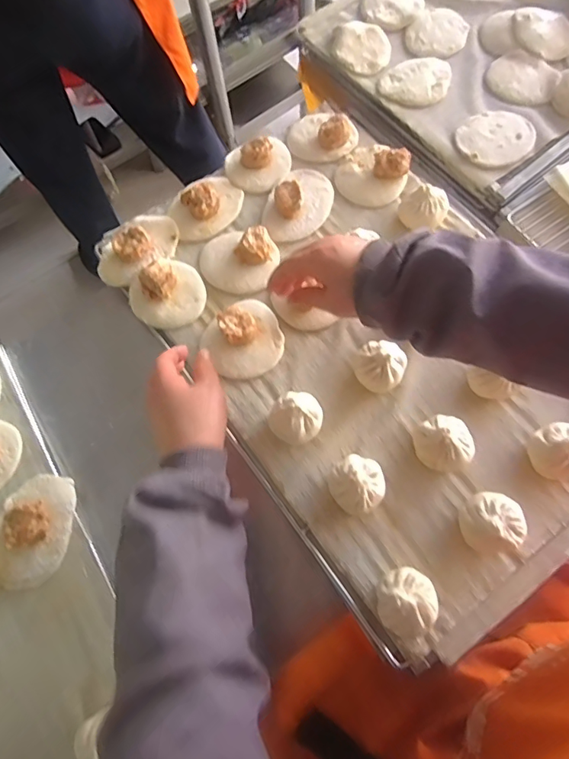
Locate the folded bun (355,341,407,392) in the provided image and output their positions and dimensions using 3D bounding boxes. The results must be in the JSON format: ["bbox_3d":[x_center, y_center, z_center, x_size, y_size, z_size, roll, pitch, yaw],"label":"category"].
[{"bbox_3d":[0.102,-0.011,0.502,0.048,0.048,0.047,-1,70,2],"label":"folded bun"}]

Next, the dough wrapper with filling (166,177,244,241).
[{"bbox_3d":[-0.100,-0.227,0.605,0.096,0.021,0.073,-29,71,-8],"label":"dough wrapper with filling"}]

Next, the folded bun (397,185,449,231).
[{"bbox_3d":[0.169,-0.208,0.573,0.053,0.044,0.038,28,73,12],"label":"folded bun"}]

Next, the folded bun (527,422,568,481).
[{"bbox_3d":[0.272,0.071,0.463,0.046,0.045,0.053,-18,70,-5],"label":"folded bun"}]

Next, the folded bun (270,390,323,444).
[{"bbox_3d":[0.017,0.041,0.489,0.046,0.043,0.048,16,71,8],"label":"folded bun"}]

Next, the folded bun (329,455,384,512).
[{"bbox_3d":[0.072,0.103,0.463,0.052,0.046,0.053,-1,70,2],"label":"folded bun"}]

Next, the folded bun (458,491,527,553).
[{"bbox_3d":[0.195,0.134,0.446,0.051,0.044,0.051,-1,70,2],"label":"folded bun"}]

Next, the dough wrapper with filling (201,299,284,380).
[{"bbox_3d":[-0.044,-0.050,0.533,0.086,0.031,0.083,-1,70,2],"label":"dough wrapper with filling"}]

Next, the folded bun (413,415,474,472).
[{"bbox_3d":[0.161,0.066,0.476,0.050,0.043,0.054,-1,70,2],"label":"folded bun"}]

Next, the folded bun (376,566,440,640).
[{"bbox_3d":[0.110,0.200,0.425,0.054,0.045,0.053,-1,70,2],"label":"folded bun"}]

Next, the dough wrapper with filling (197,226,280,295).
[{"bbox_3d":[-0.059,-0.150,0.568,0.094,0.029,0.077,11,71,6],"label":"dough wrapper with filling"}]

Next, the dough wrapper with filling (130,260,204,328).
[{"bbox_3d":[-0.139,-0.107,0.557,0.085,0.030,0.086,-1,70,2],"label":"dough wrapper with filling"}]

